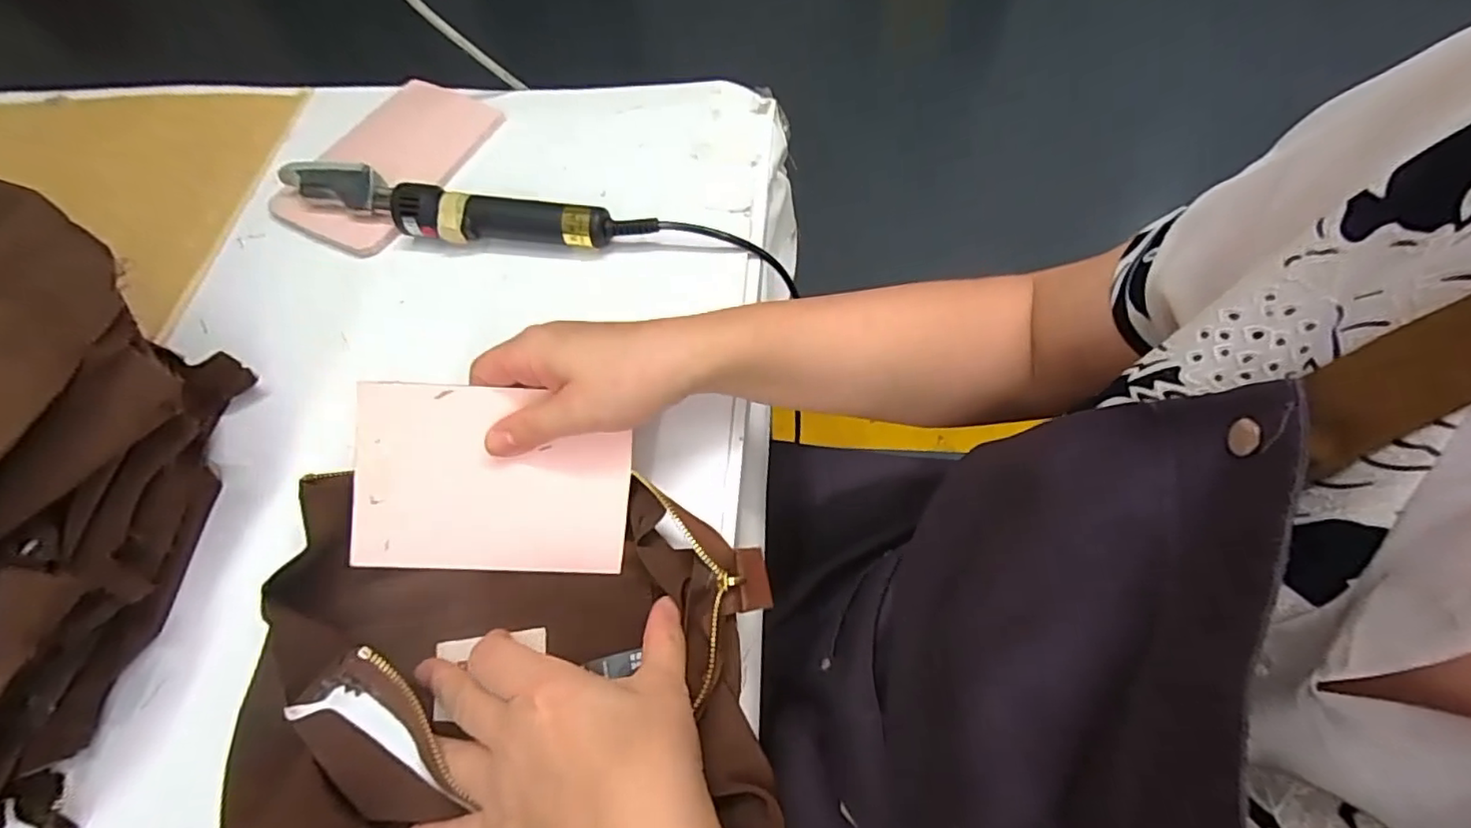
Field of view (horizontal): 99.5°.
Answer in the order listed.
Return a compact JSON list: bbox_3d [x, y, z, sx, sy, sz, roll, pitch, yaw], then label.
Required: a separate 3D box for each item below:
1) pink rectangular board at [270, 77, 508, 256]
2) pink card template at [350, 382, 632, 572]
[{"bbox_3d":[-0.289,-0.211,0.519,0.115,0.014,0.182,20,63,11],"label":"pink rectangular board"},{"bbox_3d":[-0.134,0.037,0.348,0.145,0.007,0.100,3,93,-5],"label":"pink card template"}]

